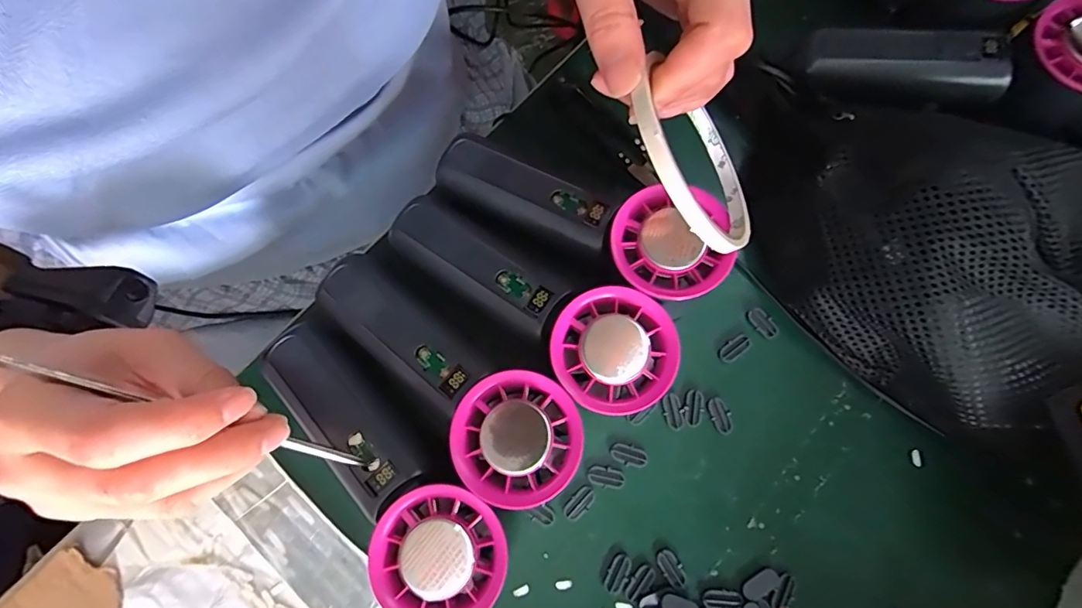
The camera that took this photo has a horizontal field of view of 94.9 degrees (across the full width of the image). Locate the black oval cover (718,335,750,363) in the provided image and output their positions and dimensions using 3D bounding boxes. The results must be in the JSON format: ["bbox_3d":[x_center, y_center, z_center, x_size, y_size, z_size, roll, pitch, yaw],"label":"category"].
[{"bbox_3d":[0.107,0.025,0.273,0.019,0.004,0.010,-42,83,-7],"label":"black oval cover"}]

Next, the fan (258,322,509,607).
[{"bbox_3d":[-0.079,0.075,0.235,0.156,0.050,0.059,43,82,7],"label":"fan"}]

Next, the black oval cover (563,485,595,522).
[{"bbox_3d":[0.020,0.103,0.257,0.009,0.004,0.019,41,82,6],"label":"black oval cover"}]

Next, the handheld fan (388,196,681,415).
[{"bbox_3d":[-0.007,-0.004,0.252,0.152,0.052,0.052,36,82,6],"label":"handheld fan"}]

